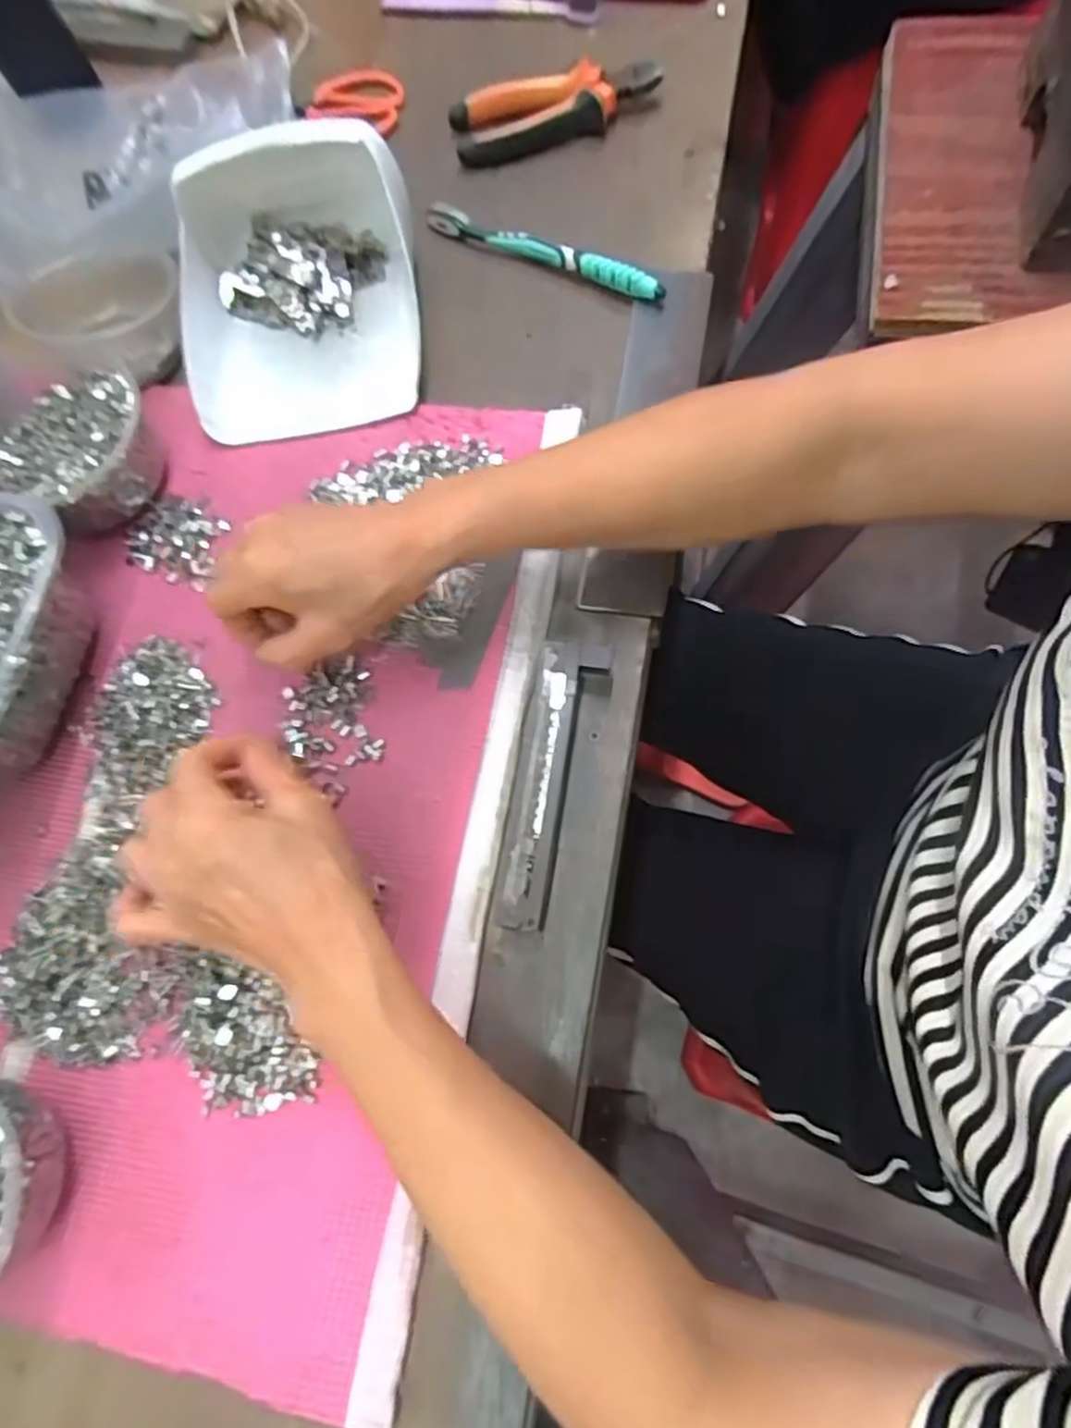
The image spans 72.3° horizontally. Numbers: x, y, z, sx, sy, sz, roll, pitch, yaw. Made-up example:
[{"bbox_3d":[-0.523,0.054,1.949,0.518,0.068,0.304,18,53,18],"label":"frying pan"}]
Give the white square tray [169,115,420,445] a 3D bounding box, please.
[{"bbox_3d":[-0.156,-0.278,0.466,0.153,0.080,0.175,-3,73,3],"label":"white square tray"}]

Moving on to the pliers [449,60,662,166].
[{"bbox_3d":[0.015,-0.443,0.529,0.150,0.024,0.054,-11,72,3],"label":"pliers"}]

